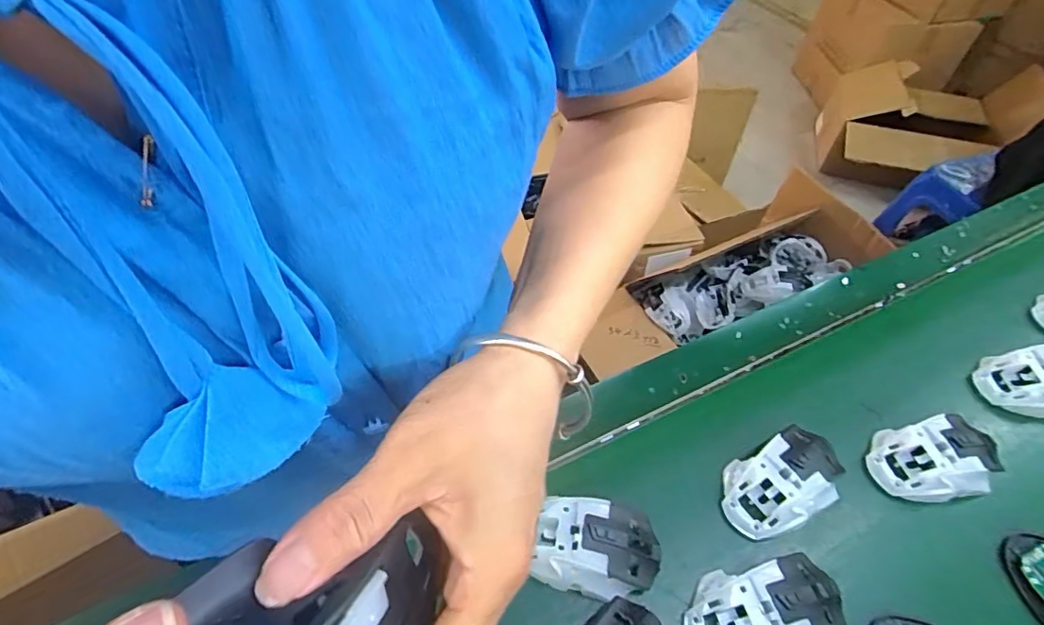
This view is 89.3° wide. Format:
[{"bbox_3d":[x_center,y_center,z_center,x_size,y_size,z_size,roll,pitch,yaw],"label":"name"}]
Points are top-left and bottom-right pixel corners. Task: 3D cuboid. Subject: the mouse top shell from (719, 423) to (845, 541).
[{"bbox_3d":[0.218,0.139,0.442,0.109,0.037,0.064,-21,55,-17],"label":"mouse top shell"}]

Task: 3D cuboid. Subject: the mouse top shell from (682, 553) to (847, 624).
[{"bbox_3d":[0.175,0.214,0.376,0.113,0.033,0.064,-6,52,-6],"label":"mouse top shell"}]

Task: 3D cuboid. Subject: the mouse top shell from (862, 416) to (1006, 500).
[{"bbox_3d":[0.358,0.126,0.456,0.105,0.041,0.062,-8,52,-8],"label":"mouse top shell"}]

